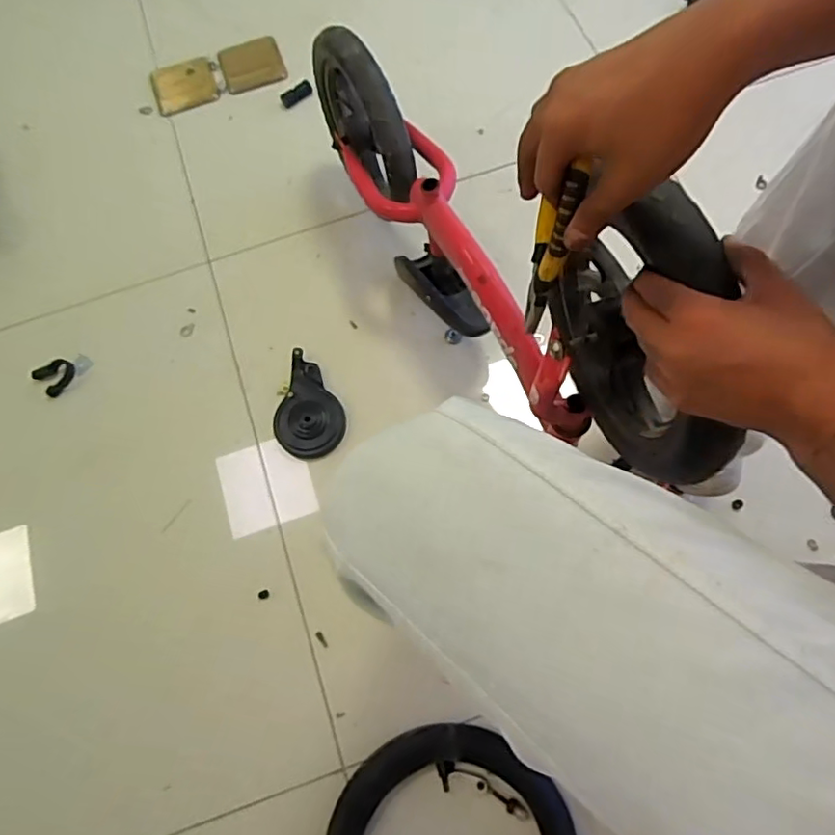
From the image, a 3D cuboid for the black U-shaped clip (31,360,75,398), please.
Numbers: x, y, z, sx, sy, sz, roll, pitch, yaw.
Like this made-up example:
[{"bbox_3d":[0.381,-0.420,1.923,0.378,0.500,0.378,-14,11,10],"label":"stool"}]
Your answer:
[{"bbox_3d":[-0.580,-0.069,0.935,0.061,0.013,0.056,-1,71,2],"label":"black U-shaped clip"}]

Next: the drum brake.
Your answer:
[{"bbox_3d":[-0.160,-0.014,0.885,0.108,0.030,0.152,16,72,9],"label":"drum brake"}]

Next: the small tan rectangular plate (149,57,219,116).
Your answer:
[{"bbox_3d":[-0.452,-0.643,1.134,0.119,0.020,0.106,-19,71,-4],"label":"small tan rectangular plate"}]

